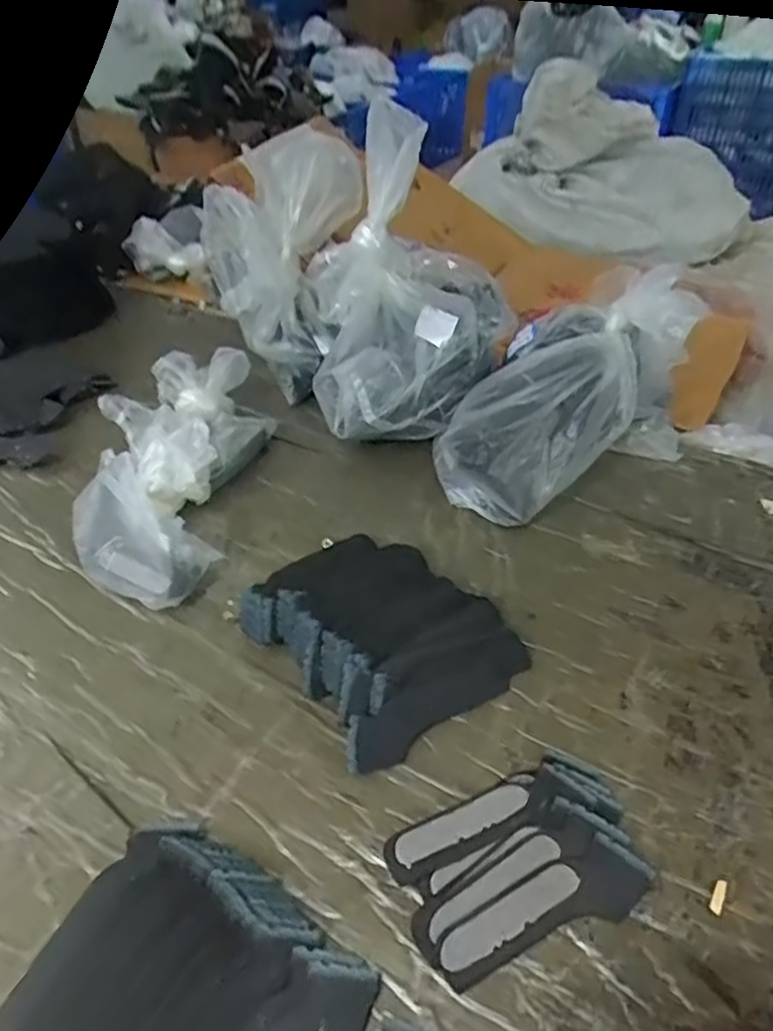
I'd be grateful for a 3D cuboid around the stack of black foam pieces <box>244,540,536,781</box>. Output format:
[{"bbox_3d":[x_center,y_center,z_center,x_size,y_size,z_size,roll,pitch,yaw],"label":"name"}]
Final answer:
[{"bbox_3d":[-0.011,0.079,0.496,0.144,0.026,0.189,-29,47,-27],"label":"stack of black foam pieces"}]

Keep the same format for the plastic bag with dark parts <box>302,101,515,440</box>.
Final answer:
[{"bbox_3d":[0.022,-0.207,0.613,0.184,0.242,0.142,4,40,7],"label":"plastic bag with dark parts"}]

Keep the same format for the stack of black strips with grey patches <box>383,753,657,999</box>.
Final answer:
[{"bbox_3d":[0.074,0.190,0.371,0.135,0.010,0.086,-18,43,-17],"label":"stack of black strips with grey patches"}]

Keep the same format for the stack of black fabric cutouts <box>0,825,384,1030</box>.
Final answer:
[{"bbox_3d":[-0.102,0.235,0.324,0.153,0.024,0.128,22,47,26],"label":"stack of black fabric cutouts"}]

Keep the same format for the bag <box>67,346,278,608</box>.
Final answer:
[{"bbox_3d":[-0.201,-0.049,0.619,0.140,0.081,0.287,4,41,7],"label":"bag"}]

